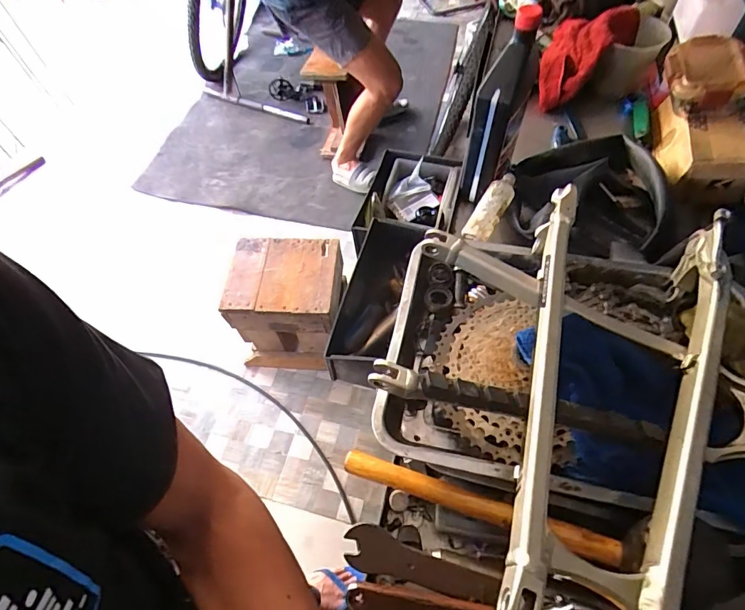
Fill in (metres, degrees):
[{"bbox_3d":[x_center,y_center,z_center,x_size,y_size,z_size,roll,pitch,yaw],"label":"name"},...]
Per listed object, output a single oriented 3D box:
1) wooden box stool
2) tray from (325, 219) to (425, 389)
[{"bbox_3d":[-0.246,0.013,1.391,0.303,0.410,0.249,4,59,5],"label":"wooden box stool"},{"bbox_3d":[0.001,-0.004,0.848,0.118,0.126,0.301,15,60,11],"label":"tray"}]

